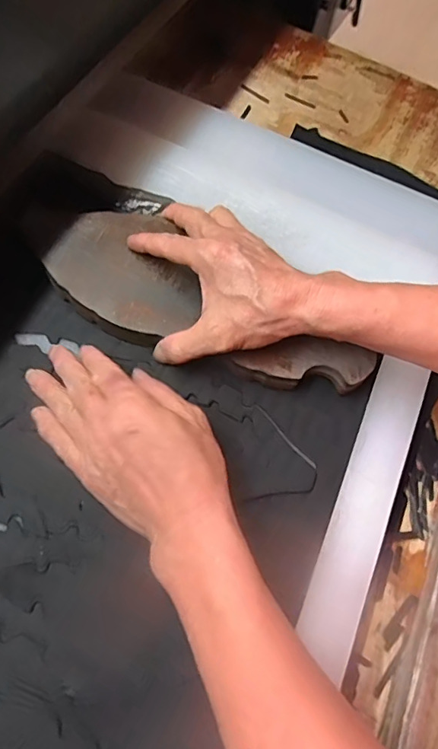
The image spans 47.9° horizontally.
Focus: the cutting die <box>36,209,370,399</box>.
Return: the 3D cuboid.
[{"bbox_3d":[-0.020,-0.058,0.398,0.294,0.021,0.110,27,62,6],"label":"cutting die"}]

